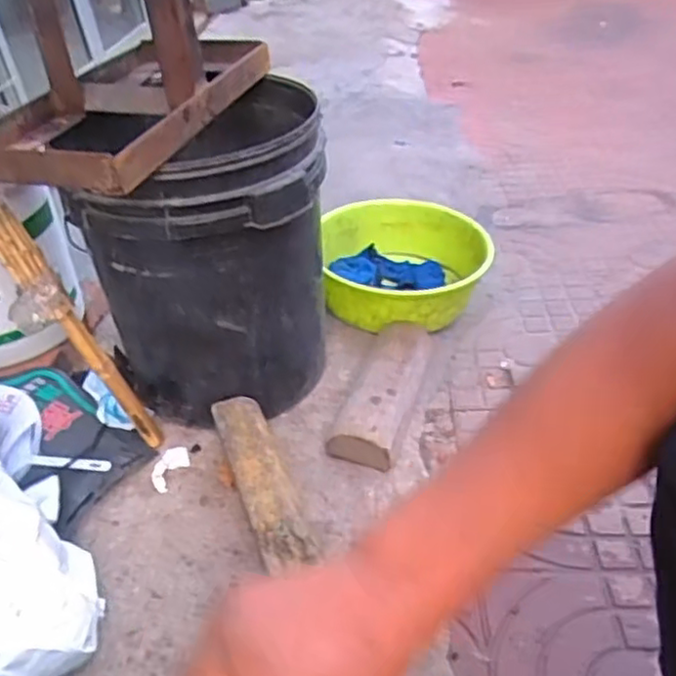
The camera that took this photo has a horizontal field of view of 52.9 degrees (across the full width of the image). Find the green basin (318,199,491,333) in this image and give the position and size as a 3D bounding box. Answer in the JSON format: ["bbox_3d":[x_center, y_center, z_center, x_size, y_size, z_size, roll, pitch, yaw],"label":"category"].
[{"bbox_3d":[0.129,-0.128,1.228,0.301,0.121,0.307,-7,35,3],"label":"green basin"}]

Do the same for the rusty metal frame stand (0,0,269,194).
[{"bbox_3d":[-0.267,-0.404,0.772,0.235,0.315,0.446,3,37,17],"label":"rusty metal frame stand"}]

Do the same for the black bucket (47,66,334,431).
[{"bbox_3d":[-0.163,-0.097,0.978,0.323,0.404,0.284,-8,35,1],"label":"black bucket"}]

